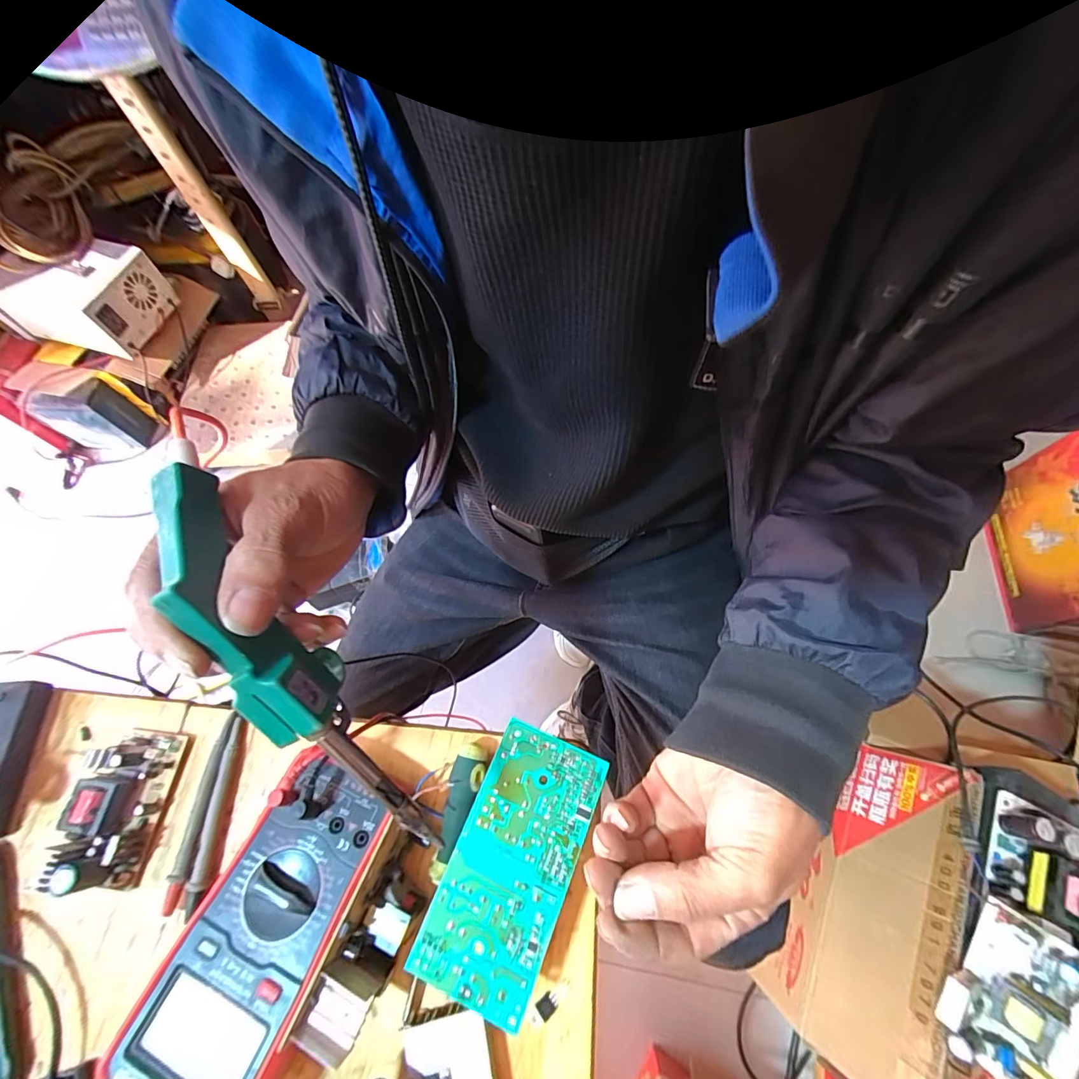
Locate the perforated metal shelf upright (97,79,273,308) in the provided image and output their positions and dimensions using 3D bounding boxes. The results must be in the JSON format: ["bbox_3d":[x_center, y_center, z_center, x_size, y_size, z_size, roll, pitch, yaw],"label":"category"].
[{"bbox_3d":[-0.724,-0.722,1.000,0.052,0.441,0.049,-30,68,-10],"label":"perforated metal shelf upright"}]

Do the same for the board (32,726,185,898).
[{"bbox_3d":[-0.306,0.191,0.329,0.057,0.035,0.099,2,66,4],"label":"board"}]

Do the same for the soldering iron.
[{"bbox_3d":[-0.114,0.067,0.210,0.031,0.041,0.214,-32,100,-11],"label":"soldering iron"}]

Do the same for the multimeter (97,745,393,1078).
[{"bbox_3d":[-0.159,0.232,0.284,0.085,0.053,0.175,21,69,12],"label":"multimeter"}]

